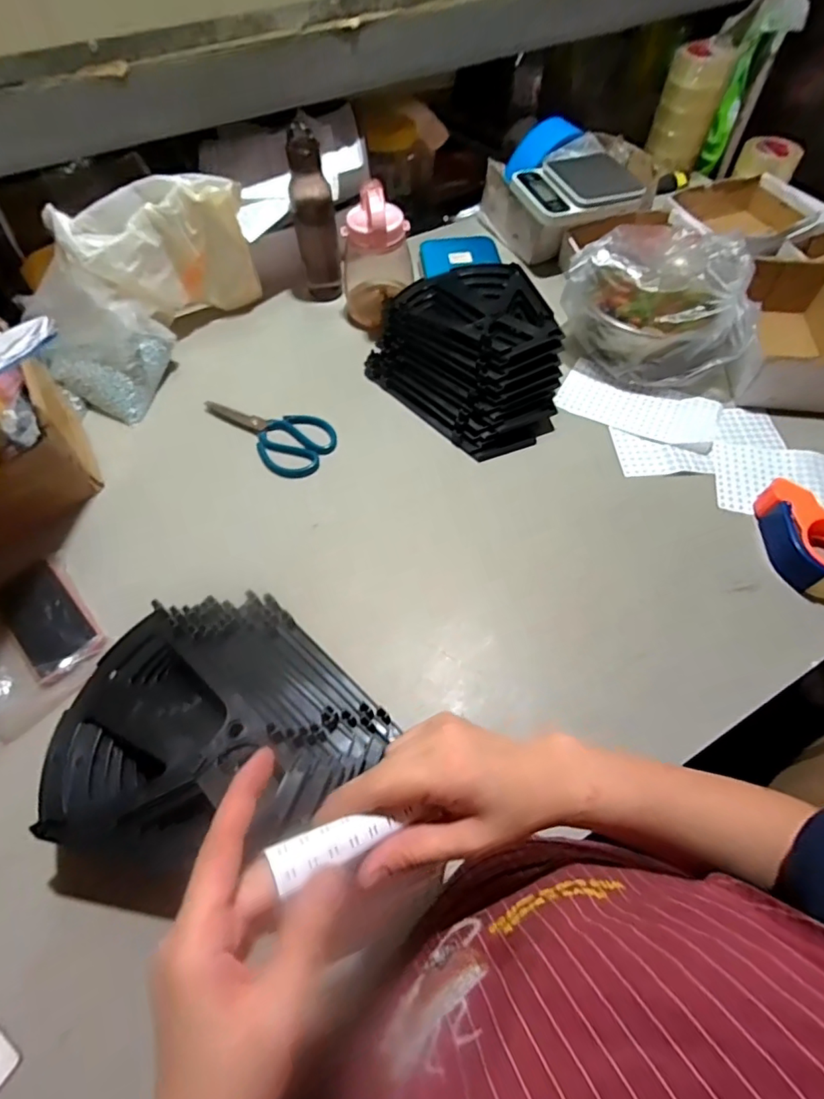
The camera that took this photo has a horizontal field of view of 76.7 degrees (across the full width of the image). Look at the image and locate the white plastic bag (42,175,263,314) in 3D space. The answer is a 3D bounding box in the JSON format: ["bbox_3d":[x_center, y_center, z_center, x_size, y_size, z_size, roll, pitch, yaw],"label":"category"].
[{"bbox_3d":[-0.377,-0.442,0.810,0.259,0.197,0.102,-38,66,-19],"label":"white plastic bag"}]

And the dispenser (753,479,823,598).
[{"bbox_3d":[0.501,-0.009,0.641,0.106,0.052,0.141,3,60,3],"label":"dispenser"}]

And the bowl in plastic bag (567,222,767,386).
[{"bbox_3d":[0.376,-0.358,0.792,0.173,0.159,0.247,-37,65,-19],"label":"bowl in plastic bag"}]

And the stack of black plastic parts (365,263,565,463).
[{"bbox_3d":[0.103,-0.312,0.812,0.283,0.087,0.328,-40,66,-20],"label":"stack of black plastic parts"}]

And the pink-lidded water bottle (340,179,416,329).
[{"bbox_3d":[-0.055,-0.461,0.831,0.110,0.198,0.115,-5,59,-2],"label":"pink-lidded water bottle"}]

